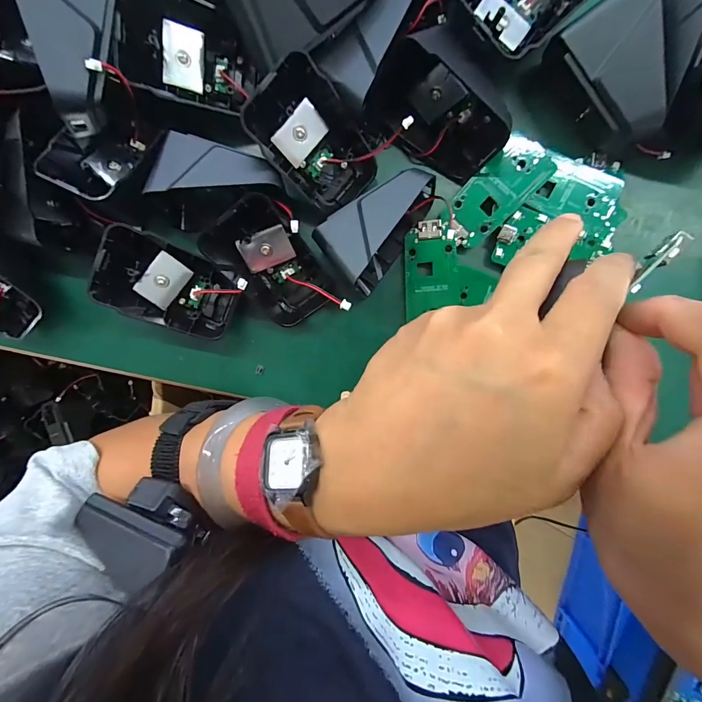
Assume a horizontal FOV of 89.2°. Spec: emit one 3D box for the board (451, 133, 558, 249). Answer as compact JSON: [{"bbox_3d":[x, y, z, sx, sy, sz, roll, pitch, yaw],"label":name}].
[{"bbox_3d":[0.081,-0.088,0.199,0.029,0.007,0.061,42,106,-3],"label":"board"}]

